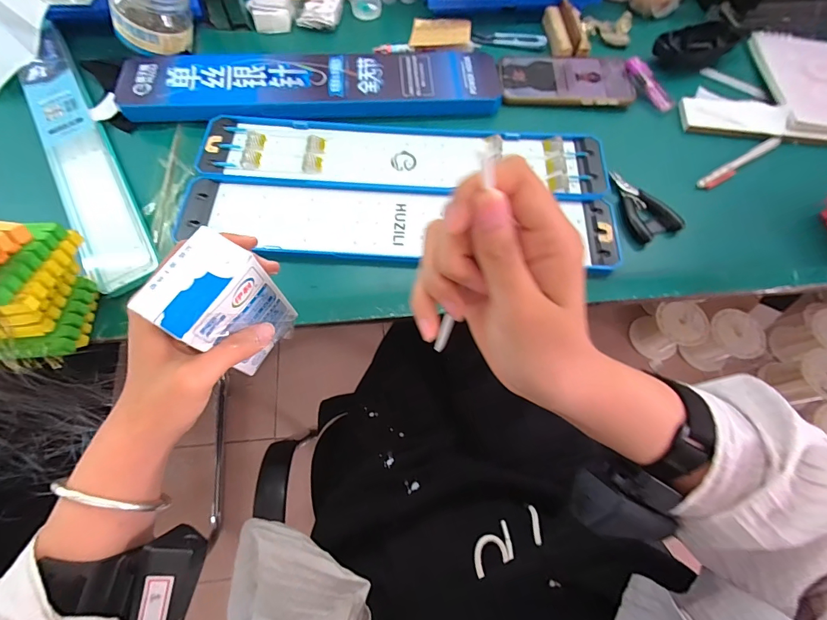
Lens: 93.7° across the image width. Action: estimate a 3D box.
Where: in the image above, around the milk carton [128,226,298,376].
[{"bbox_3d":[-0.130,0.000,0.274,0.042,0.101,0.062,28,69,9],"label":"milk carton"}]

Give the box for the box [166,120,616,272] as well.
[{"bbox_3d":[-0.013,-0.138,0.429,0.446,0.016,0.201,1,67,-1],"label":"box"}]

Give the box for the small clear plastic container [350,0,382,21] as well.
[{"bbox_3d":[-0.069,-0.446,0.570,0.044,0.018,0.044,-10,68,-6],"label":"small clear plastic container"}]

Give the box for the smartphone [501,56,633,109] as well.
[{"bbox_3d":[0.196,-0.299,0.499,0.167,0.014,0.092,2,67,-1],"label":"smartphone"}]

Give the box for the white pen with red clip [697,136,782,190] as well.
[{"bbox_3d":[0.383,-0.173,0.447,0.141,0.014,0.017,-30,71,-13],"label":"white pen with red clip"}]

